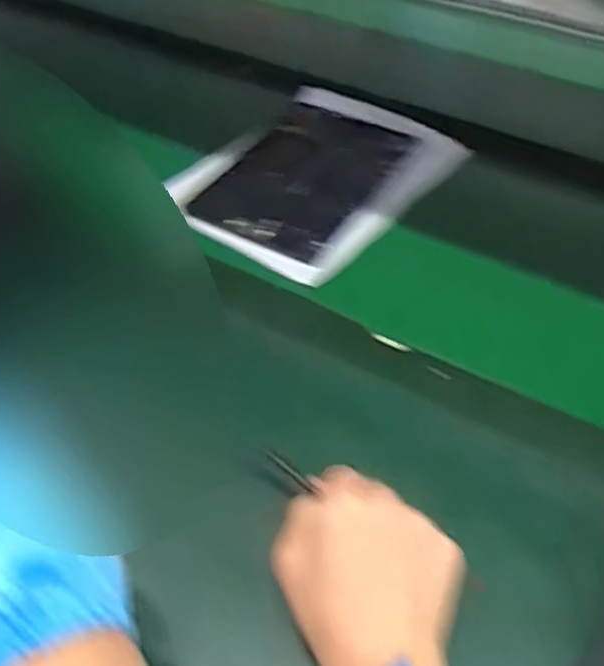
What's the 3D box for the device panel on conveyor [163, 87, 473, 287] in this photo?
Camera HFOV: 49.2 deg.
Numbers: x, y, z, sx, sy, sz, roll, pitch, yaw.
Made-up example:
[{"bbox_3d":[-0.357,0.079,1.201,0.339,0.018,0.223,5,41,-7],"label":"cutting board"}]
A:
[{"bbox_3d":[0.014,-0.164,0.688,0.210,0.016,0.280,30,54,24],"label":"device panel on conveyor"}]

